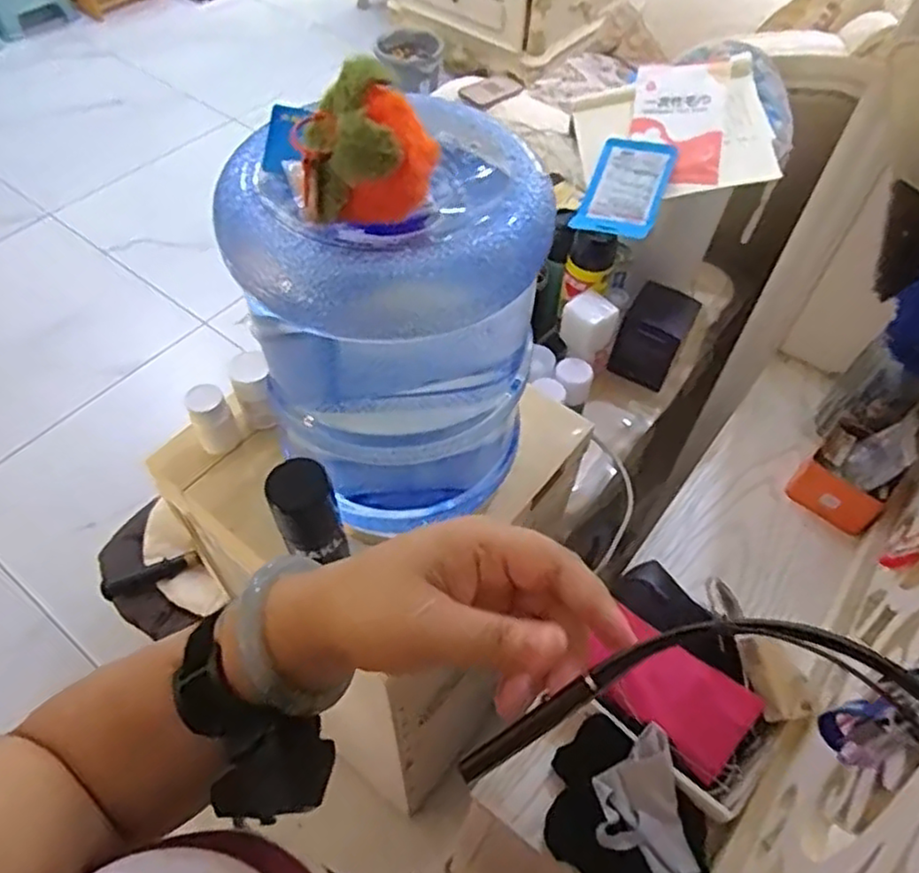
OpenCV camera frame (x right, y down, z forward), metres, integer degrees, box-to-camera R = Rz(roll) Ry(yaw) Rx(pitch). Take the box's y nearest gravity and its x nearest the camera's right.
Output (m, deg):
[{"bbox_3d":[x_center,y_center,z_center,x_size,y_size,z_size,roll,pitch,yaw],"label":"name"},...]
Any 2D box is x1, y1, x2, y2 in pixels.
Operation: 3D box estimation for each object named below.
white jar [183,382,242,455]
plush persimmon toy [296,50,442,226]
[{"bbox_3d":[-0.220,-0.016,0.611,0.035,0.061,0.033,1,55,-2],"label":"white jar"},{"bbox_3d":[-0.050,-0.152,0.365,0.071,0.067,0.050,1,55,-2],"label":"plush persimmon toy"}]

